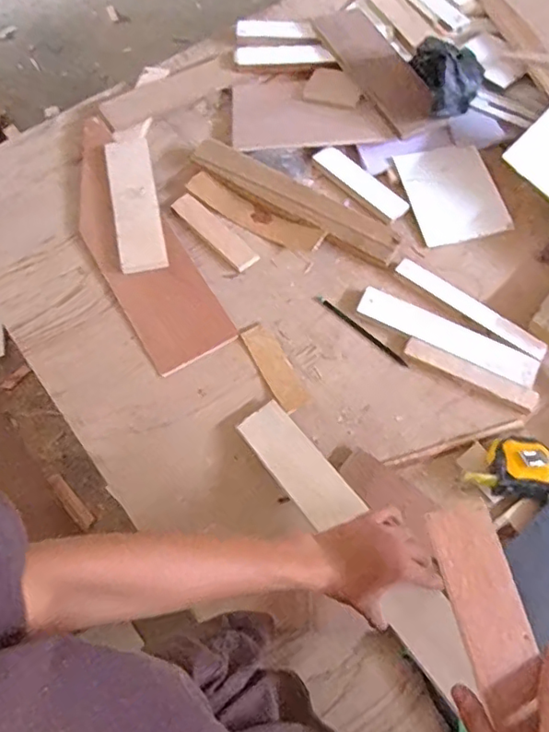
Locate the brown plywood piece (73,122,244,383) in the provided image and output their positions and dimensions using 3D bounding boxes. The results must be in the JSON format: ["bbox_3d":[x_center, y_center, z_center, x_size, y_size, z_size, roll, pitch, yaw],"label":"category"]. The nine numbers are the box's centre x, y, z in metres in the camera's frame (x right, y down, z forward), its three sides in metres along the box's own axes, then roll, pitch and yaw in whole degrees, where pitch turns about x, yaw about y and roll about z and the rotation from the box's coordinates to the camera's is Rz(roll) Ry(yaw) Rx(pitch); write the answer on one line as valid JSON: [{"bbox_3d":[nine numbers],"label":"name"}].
[{"bbox_3d":[-0.229,-0.204,0.901,0.129,0.017,0.476,-29,73,-13],"label":"brown plywood piece"}]

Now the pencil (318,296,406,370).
[{"bbox_3d":[0.131,-0.053,0.850,0.171,0.009,0.011,41,73,18],"label":"pencil"}]

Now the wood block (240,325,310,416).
[{"bbox_3d":[0.000,0.001,0.822,0.045,0.013,0.148,-27,68,-10],"label":"wood block"}]

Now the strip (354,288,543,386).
[{"bbox_3d":[0.250,-0.046,0.820,0.264,0.010,0.050,27,69,13],"label":"strip"}]

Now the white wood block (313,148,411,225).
[{"bbox_3d":[0.142,-0.304,0.946,0.054,0.012,0.182,-41,71,-15],"label":"white wood block"}]

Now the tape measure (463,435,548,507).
[{"bbox_3d":[0.303,0.126,0.727,0.114,0.046,0.085,10,66,6],"label":"tape measure"}]

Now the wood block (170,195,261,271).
[{"bbox_3d":[-0.096,-0.216,0.907,0.042,0.020,0.166,-42,71,-16],"label":"wood block"}]

